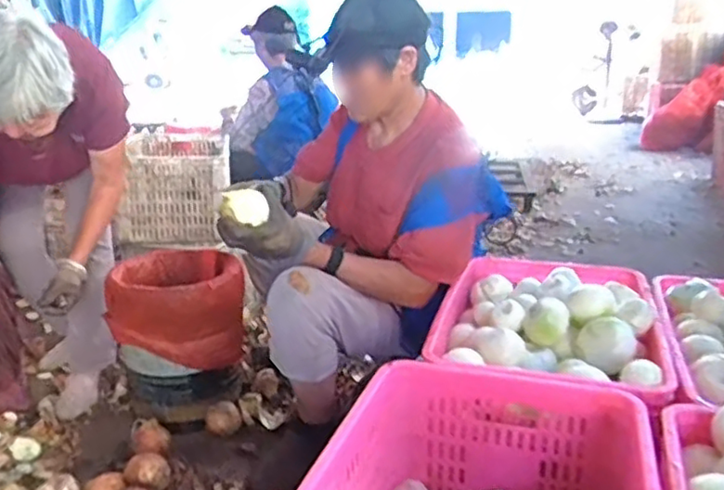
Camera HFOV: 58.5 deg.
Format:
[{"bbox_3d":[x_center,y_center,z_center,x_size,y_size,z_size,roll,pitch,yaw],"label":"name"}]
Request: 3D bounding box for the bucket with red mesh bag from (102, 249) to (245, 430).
[{"bbox_3d":[-0.439,0.217,1.574,0.287,0.338,0.287,-4,16,-11],"label":"bucket with red mesh bag"}]

